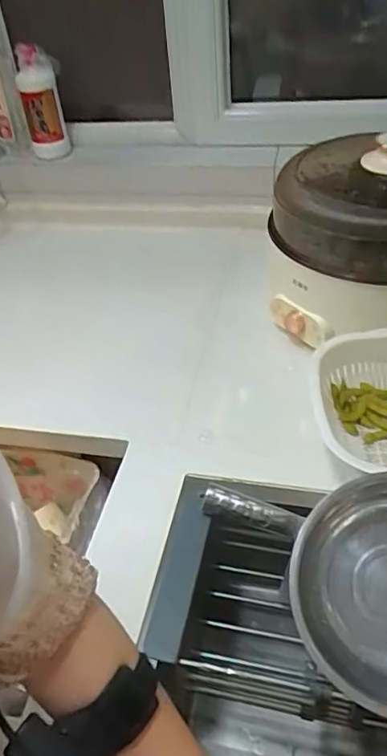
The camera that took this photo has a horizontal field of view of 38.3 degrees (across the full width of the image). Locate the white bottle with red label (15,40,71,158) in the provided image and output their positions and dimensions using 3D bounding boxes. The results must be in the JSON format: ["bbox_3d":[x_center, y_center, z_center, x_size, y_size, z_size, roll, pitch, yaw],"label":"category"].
[{"bbox_3d":[-0.280,-0.504,1.025,0.070,0.191,0.058,-14,43,-8],"label":"white bottle with red label"}]

